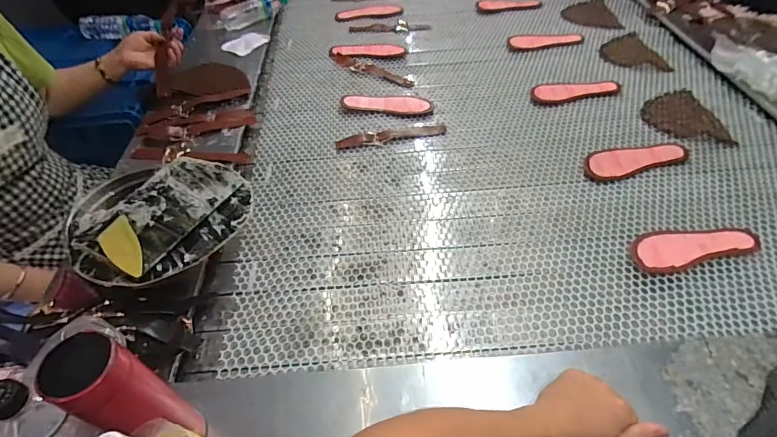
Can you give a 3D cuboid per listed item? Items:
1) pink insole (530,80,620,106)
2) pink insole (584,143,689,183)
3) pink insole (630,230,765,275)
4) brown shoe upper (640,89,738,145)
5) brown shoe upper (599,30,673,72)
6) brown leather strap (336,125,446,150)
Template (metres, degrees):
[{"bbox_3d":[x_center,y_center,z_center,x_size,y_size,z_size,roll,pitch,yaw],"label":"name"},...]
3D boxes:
[{"bbox_3d":[0.466,-0.319,1.044,0.222,0.011,0.075,-8,49,-5],"label":"pink insole"},{"bbox_3d":[0.512,-0.126,0.873,0.233,0.015,0.085,-13,50,-9],"label":"pink insole"},{"bbox_3d":[0.523,0.044,0.721,0.217,0.013,0.083,-13,49,-9],"label":"pink insole"},{"bbox_3d":[0.682,-0.252,0.977,0.161,0.010,0.217,4,49,6],"label":"brown shoe upper"},{"bbox_3d":[0.678,-0.473,1.181,0.158,0.013,0.213,-7,49,-4],"label":"brown shoe upper"},{"bbox_3d":[0.007,-0.188,0.949,0.248,0.009,0.047,-5,49,-2],"label":"brown leather strap"}]

